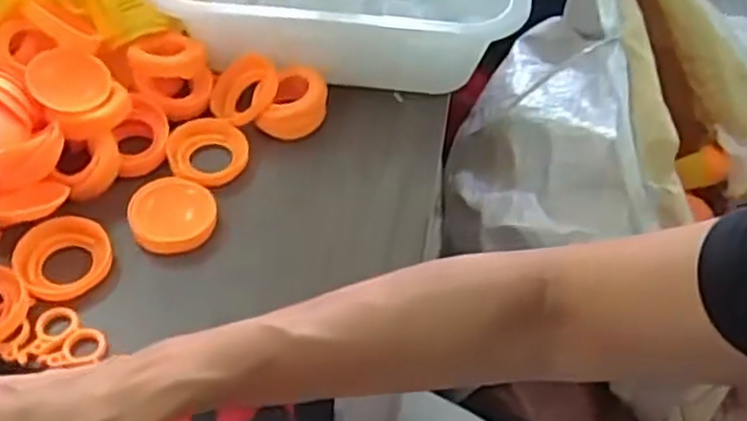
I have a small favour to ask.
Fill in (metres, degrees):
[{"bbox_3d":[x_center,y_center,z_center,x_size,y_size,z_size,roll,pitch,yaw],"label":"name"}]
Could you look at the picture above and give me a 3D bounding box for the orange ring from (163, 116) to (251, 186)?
[{"bbox_3d":[-0.124,-0.045,0.568,0.058,0.012,0.060,2,48,-2],"label":"orange ring"}]

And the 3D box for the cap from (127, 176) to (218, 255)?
[{"bbox_3d":[-0.139,0.001,0.523,0.057,0.018,0.058,2,48,-2],"label":"cap"}]

